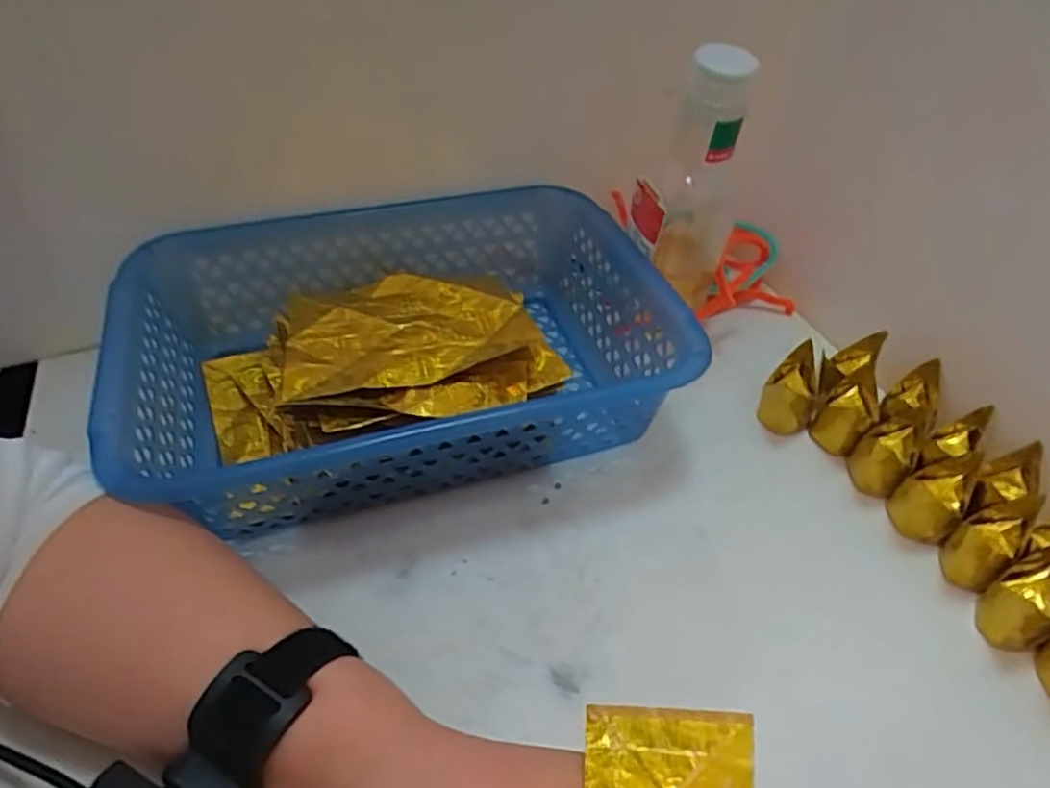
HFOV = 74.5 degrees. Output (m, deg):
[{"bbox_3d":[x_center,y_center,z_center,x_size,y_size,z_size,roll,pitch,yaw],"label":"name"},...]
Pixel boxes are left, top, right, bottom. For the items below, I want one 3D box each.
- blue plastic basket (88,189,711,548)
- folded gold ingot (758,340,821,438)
[{"bbox_3d":[-0.079,-0.024,0.454,0.328,0.095,0.226,-12,45,-15],"label":"blue plastic basket"},{"bbox_3d":[0.181,-0.004,0.470,0.034,0.037,0.052,15,44,13],"label":"folded gold ingot"}]

